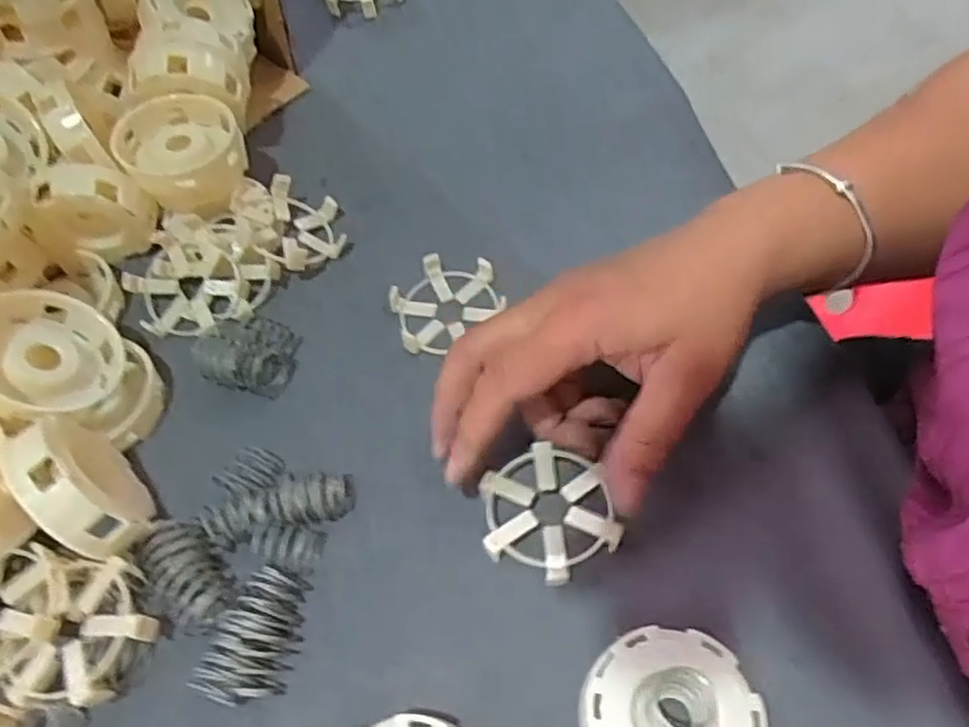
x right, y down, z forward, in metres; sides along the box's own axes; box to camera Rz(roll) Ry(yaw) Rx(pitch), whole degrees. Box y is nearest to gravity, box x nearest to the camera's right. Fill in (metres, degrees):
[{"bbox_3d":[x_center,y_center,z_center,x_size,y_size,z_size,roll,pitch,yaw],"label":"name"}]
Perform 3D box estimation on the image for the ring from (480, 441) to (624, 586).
[{"bbox_3d":[0.027,0.064,0.318,0.056,0.009,0.061,-12,56,-4],"label":"ring"}]

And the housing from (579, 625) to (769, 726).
[{"bbox_3d":[0.070,0.136,0.275,0.064,0.021,0.063,-2,56,3],"label":"housing"}]

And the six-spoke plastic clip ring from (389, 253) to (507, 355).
[{"bbox_3d":[-0.021,-0.034,0.397,0.058,0.018,0.055,-2,56,4],"label":"six-spoke plastic clip ring"}]

